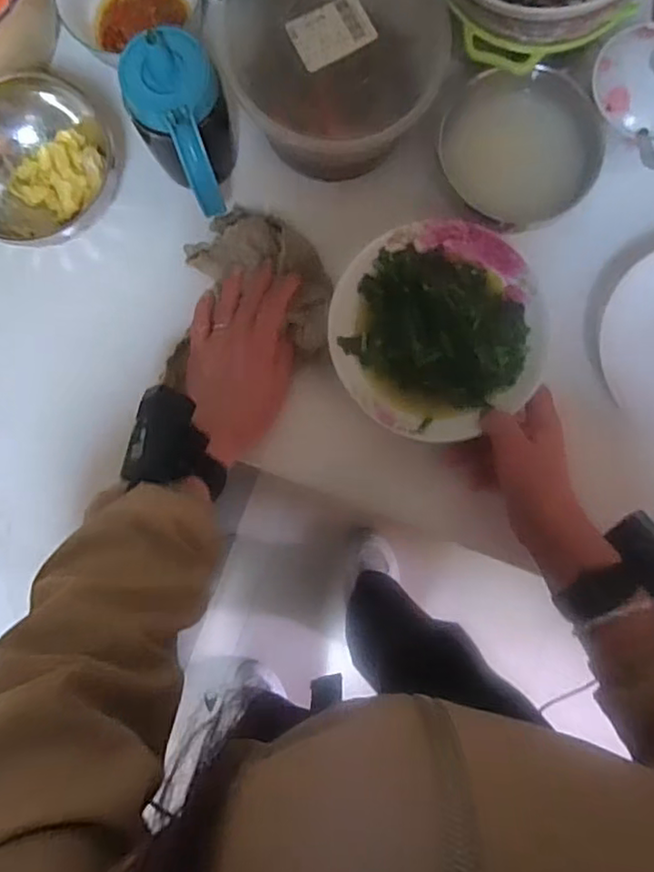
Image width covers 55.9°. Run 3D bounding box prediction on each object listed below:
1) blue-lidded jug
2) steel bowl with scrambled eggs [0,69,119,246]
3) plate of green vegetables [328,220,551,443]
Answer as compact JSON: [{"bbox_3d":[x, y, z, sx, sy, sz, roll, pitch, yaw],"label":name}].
[{"bbox_3d":[-0.103,-0.225,0.482,0.071,0.117,0.110,-20,86,-1],"label":"blue-lidded jug"},{"bbox_3d":[-0.240,-0.223,0.508,0.137,0.065,0.119,-25,86,-1],"label":"steel bowl with scrambled eggs"},{"bbox_3d":[0.093,-0.090,0.509,0.173,0.028,0.170,0,86,1],"label":"plate of green vegetables"}]

